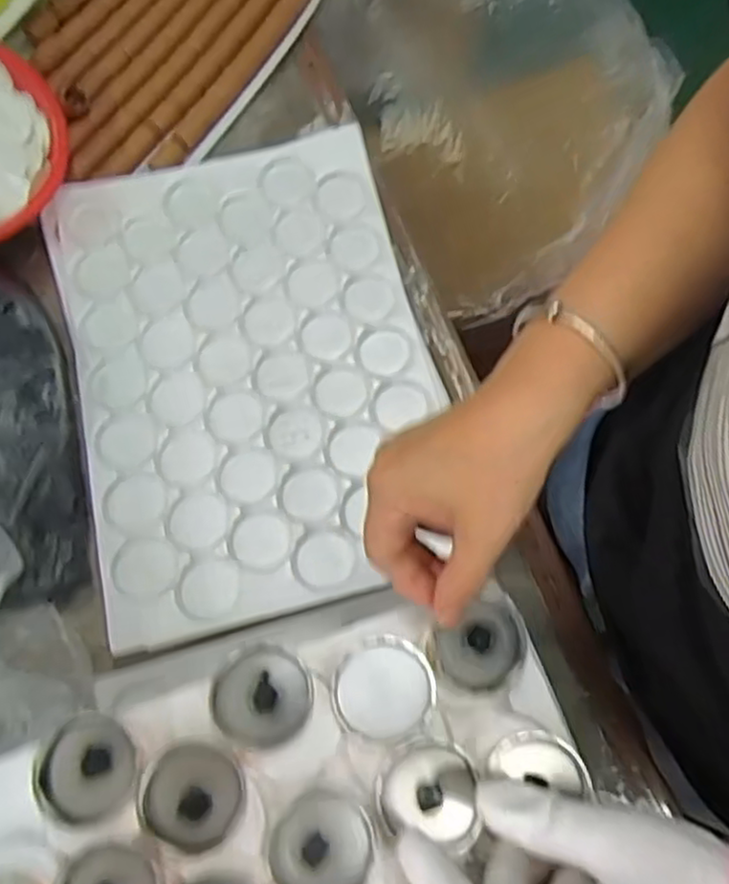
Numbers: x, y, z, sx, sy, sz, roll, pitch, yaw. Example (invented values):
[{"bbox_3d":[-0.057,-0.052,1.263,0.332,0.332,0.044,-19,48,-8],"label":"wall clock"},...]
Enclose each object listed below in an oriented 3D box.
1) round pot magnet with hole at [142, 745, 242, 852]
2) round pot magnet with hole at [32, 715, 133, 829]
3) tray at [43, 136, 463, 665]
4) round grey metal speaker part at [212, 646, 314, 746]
[{"bbox_3d":[-0.079,0.163,0.319,0.041,0.006,0.043,0,71,-1],"label":"round pot magnet with hole"},{"bbox_3d":[-0.129,0.151,0.322,0.041,0.010,0.043,0,71,-1],"label":"round pot magnet with hole"},{"bbox_3d":[-0.101,-0.071,0.620,0.309,0.025,0.431,-15,72,-6],"label":"tray"},{"bbox_3d":[-0.050,0.123,0.336,0.046,0.007,0.043,0,71,-1],"label":"round grey metal speaker part"}]

